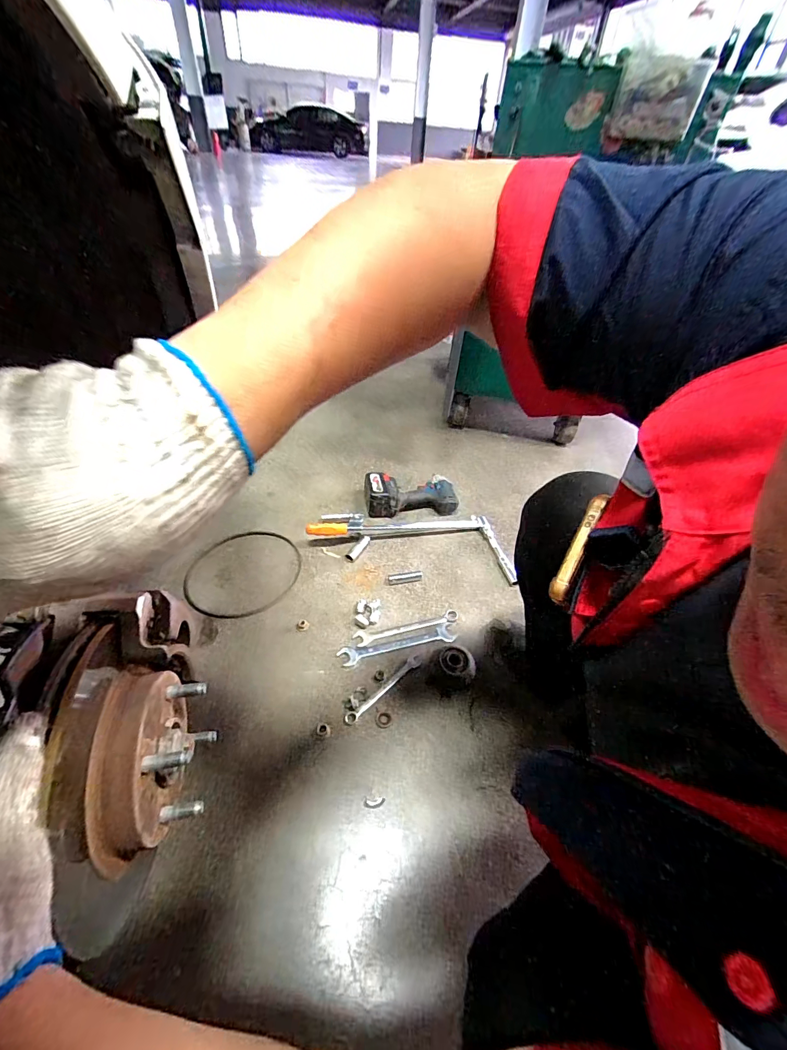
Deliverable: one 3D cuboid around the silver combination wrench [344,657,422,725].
[{"bbox_3d":[-0.017,0.306,0.761,0.182,0.010,0.023,-30,54,-30],"label":"silver combination wrench"}]

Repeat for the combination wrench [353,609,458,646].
[{"bbox_3d":[0.032,0.218,0.863,0.230,0.008,0.034,-10,46,-14],"label":"combination wrench"}]

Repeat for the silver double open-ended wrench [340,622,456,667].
[{"bbox_3d":[0.010,0.246,0.832,0.241,0.005,0.043,-10,46,-14],"label":"silver double open-ended wrench"}]

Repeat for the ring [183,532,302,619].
[{"bbox_3d":[-0.349,0.107,0.947,0.261,0.014,0.245,2,44,-2],"label":"ring"}]

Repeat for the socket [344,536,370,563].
[{"bbox_3d":[-0.090,0.060,1.008,0.031,0.019,0.087,23,47,18],"label":"socket"}]

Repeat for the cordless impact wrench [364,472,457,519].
[{"bbox_3d":[0.045,-0.090,1.126,0.253,0.079,0.112,-4,45,-9],"label":"cordless impact wrench"}]

